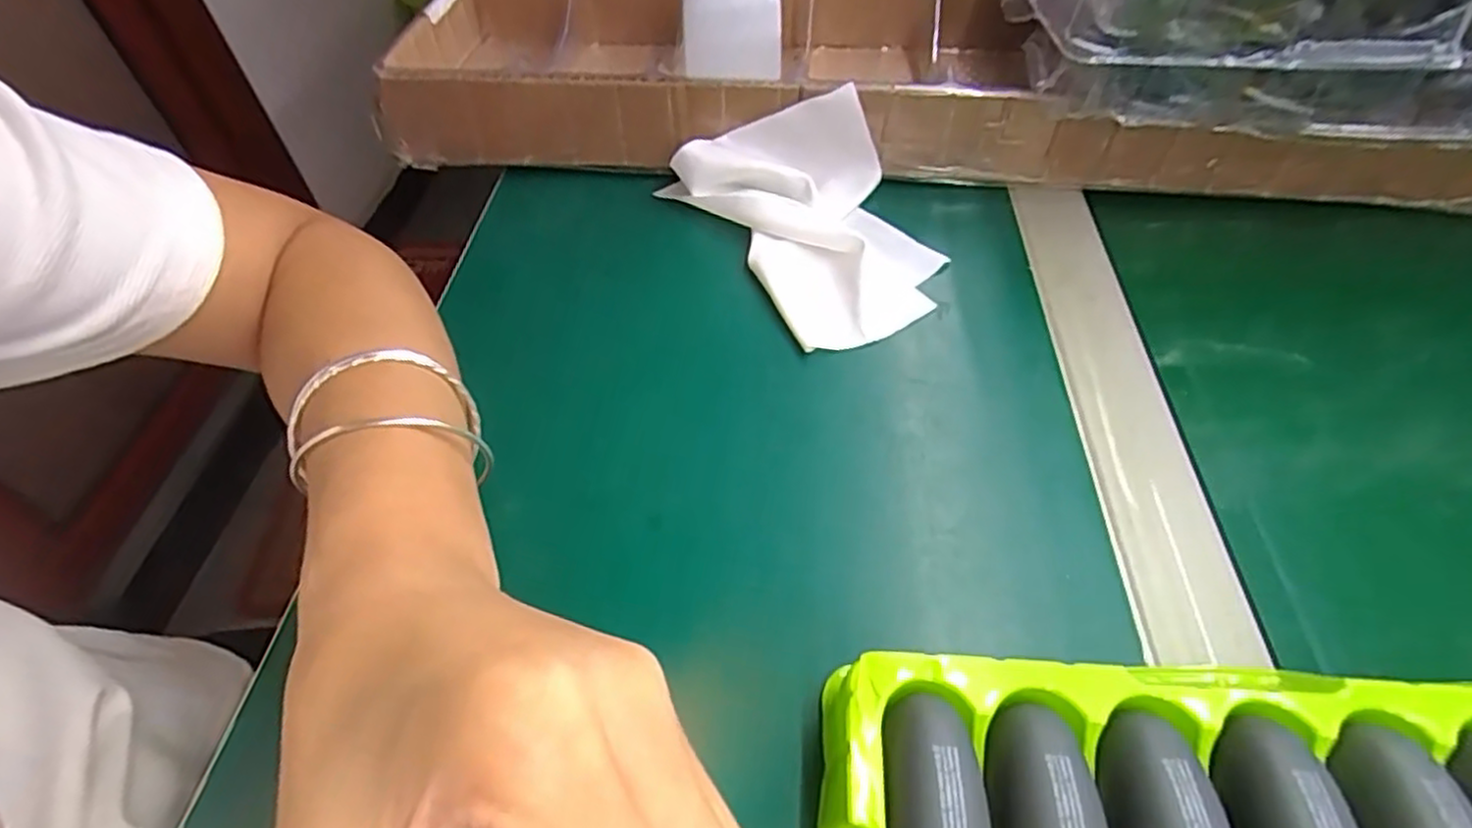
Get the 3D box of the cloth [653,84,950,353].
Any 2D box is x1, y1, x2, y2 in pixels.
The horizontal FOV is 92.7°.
[{"bbox_3d":[0.039,-0.103,0.354,0.105,0.050,0.147,-19,52,-13],"label":"cloth"}]

